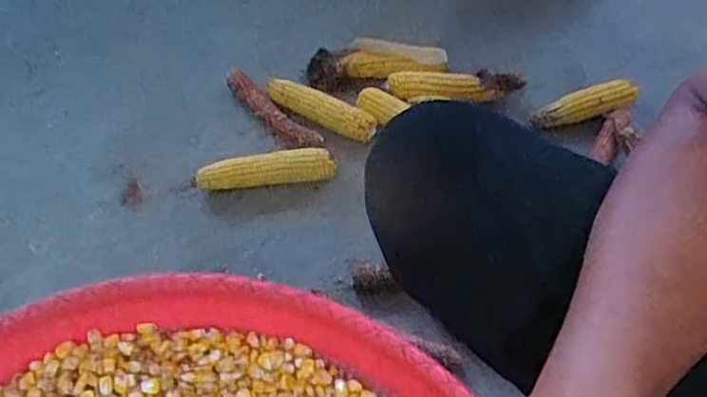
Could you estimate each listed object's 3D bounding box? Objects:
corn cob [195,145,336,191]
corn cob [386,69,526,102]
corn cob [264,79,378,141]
[{"bbox_3d":[-0.130,-0.043,0.925,0.201,0.045,0.041,-6,56,-1],"label":"corn cob"},{"bbox_3d":[0.167,-0.179,1.019,0.222,0.060,0.045,-6,56,-1],"label":"corn cob"},{"bbox_3d":[-0.051,-0.136,0.974,0.172,0.050,0.047,23,60,17],"label":"corn cob"}]

